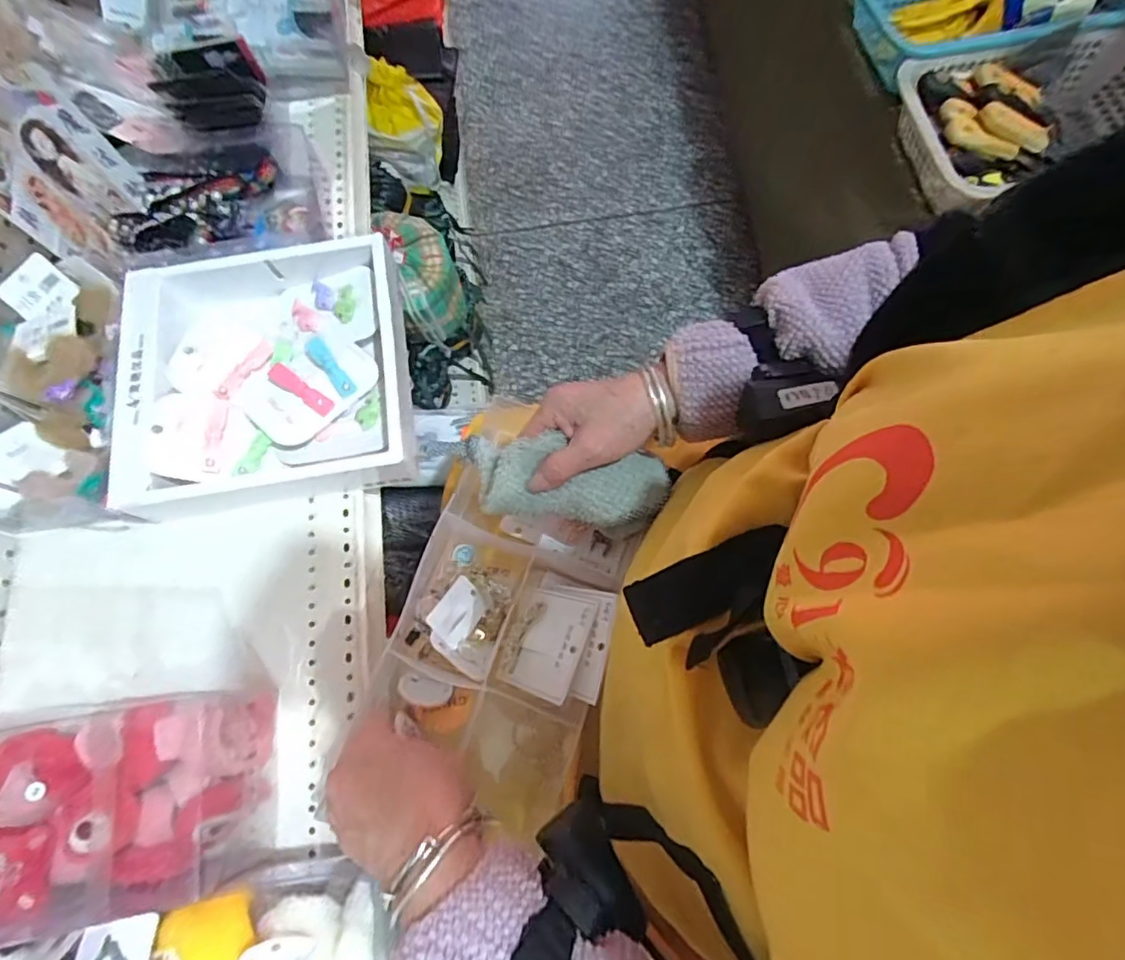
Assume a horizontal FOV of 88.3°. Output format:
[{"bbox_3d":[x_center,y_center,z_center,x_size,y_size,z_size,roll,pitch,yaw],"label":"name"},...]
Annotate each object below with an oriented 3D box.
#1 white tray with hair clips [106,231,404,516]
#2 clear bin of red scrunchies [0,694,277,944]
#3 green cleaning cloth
[{"bbox_3d":[-0.255,-0.099,0.502,0.224,0.056,0.228,-13,74,-2],"label":"white tray with hair clips"},{"bbox_3d":[-0.333,0.215,0.391,0.234,0.100,0.138,-9,73,-1],"label":"clear bin of red scrunchies"},{"bbox_3d":[0.003,0.000,0.428,0.149,0.045,0.060,9,74,2],"label":"green cleaning cloth"}]

